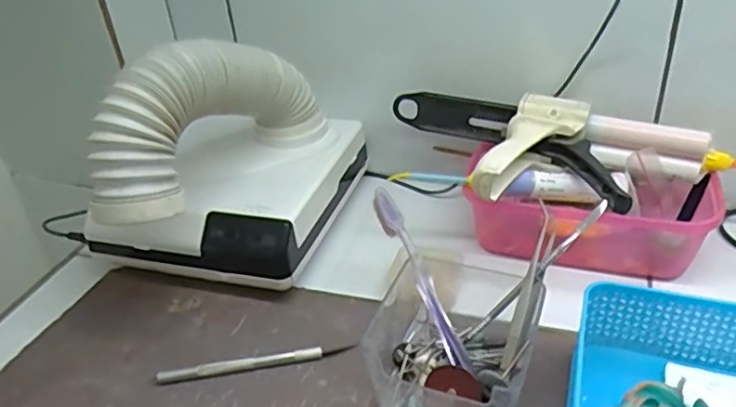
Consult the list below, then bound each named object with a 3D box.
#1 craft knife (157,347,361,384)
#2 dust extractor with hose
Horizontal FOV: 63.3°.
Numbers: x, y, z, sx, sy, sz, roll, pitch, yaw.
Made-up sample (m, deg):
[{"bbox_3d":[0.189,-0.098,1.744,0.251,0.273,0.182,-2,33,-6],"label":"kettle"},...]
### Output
[{"bbox_3d":[-0.080,0.112,0.424,0.134,0.007,0.010,-8,33,-5],"label":"craft knife"},{"bbox_3d":[-0.131,-0.042,0.499,0.180,0.182,0.245,8,35,20],"label":"dust extractor with hose"}]

